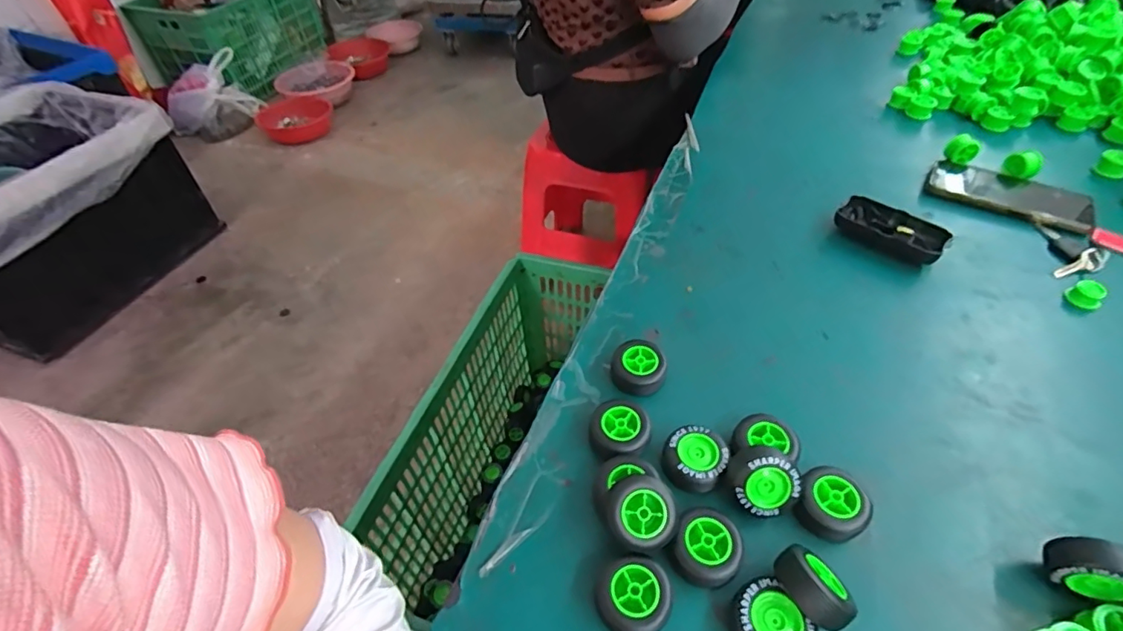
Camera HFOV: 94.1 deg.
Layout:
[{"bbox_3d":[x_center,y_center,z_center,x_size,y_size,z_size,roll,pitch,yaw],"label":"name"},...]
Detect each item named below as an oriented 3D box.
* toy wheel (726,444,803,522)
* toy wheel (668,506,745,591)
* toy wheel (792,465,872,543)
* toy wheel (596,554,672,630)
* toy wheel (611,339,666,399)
[{"bbox_3d":[0.145,0.123,0.377,0.047,0.022,0.052,29,97,1],"label":"toy wheel"},{"bbox_3d":[0.101,0.161,0.361,0.045,0.024,0.049,-1,49,1],"label":"toy wheel"},{"bbox_3d":[0.195,0.138,0.379,0.048,0.023,0.046,-1,49,1],"label":"toy wheel"},{"bbox_3d":[0.048,0.186,0.343,0.047,0.023,0.044,-1,49,1],"label":"toy wheel"},{"bbox_3d":[0.068,0.046,0.465,0.047,0.027,0.043,-1,49,1],"label":"toy wheel"}]

